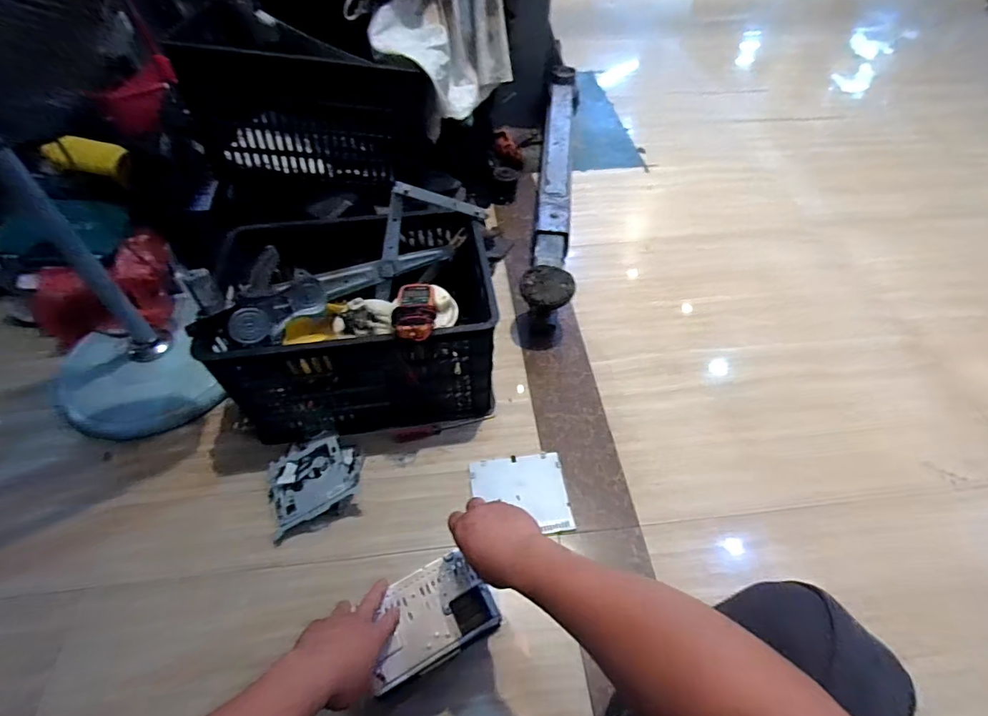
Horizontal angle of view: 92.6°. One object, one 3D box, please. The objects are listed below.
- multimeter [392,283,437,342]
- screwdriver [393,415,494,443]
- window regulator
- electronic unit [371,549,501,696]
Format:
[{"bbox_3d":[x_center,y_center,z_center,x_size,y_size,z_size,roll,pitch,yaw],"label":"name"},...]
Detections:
[{"bbox_3d":[-0.131,-0.081,0.770,0.068,0.045,0.126,-4,39,-5],"label":"multimeter"},{"bbox_3d":[-0.102,0.142,0.980,0.205,0.021,0.027,-13,53,-12],"label":"screwdriver"},{"bbox_3d":[-0.247,-0.190,0.870,0.508,0.173,0.072,-32,59,-23],"label":"window regulator"},{"bbox_3d":[-0.082,0.320,0.592,0.156,0.029,0.104,-23,55,-19],"label":"electronic unit"}]

